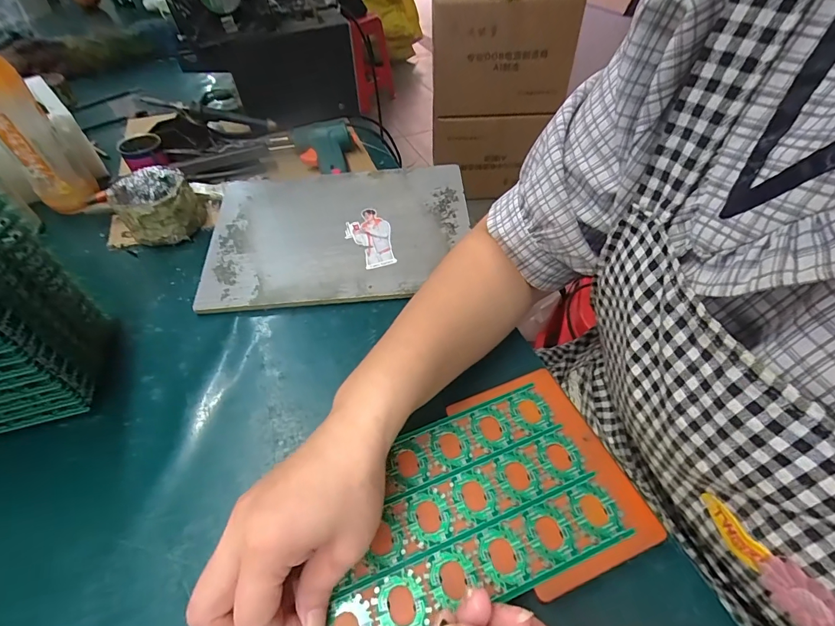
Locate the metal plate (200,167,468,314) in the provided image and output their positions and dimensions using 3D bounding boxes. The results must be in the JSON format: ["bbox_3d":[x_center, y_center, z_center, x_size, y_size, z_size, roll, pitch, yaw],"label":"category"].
[{"bbox_3d":[-0.091,-0.098,0.478,0.294,0.013,0.200,-4,56,0],"label":"metal plate"}]

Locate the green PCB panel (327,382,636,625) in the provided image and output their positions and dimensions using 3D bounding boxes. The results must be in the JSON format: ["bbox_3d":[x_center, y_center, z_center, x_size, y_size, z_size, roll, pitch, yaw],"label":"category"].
[{"bbox_3d":[0.025,0.130,0.279,0.194,0.005,0.118,-20,52,-11],"label":"green PCB panel"}]

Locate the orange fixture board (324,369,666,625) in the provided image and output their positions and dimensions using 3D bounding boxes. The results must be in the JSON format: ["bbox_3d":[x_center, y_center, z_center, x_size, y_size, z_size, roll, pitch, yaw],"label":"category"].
[{"bbox_3d":[0.027,0.131,0.279,0.230,0.007,0.135,-19,52,-10],"label":"orange fixture board"}]

